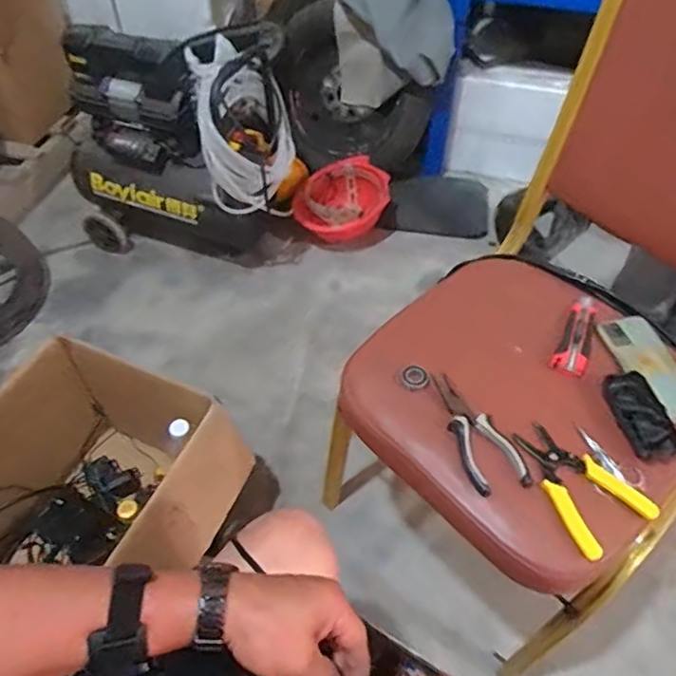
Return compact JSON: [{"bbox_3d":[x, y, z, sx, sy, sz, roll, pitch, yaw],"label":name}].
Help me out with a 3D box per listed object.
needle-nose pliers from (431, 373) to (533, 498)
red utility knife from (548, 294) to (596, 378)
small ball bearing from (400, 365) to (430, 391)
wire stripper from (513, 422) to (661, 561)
[{"bbox_3d":[0.160,0.109,0.683,0.061,0.026,0.152,-15,54,-11],"label":"needle-nose pliers"},{"bbox_3d":[0.318,-0.006,0.778,0.042,0.015,0.140,24,56,17],"label":"red utility knife"},{"bbox_3d":[0.095,0.050,0.732,0.035,0.012,0.031,13,56,13],"label":"small ball bearing"},{"bbox_3d":[0.258,0.155,0.644,0.095,0.021,0.145,-25,56,-18],"label":"wire stripper"}]

